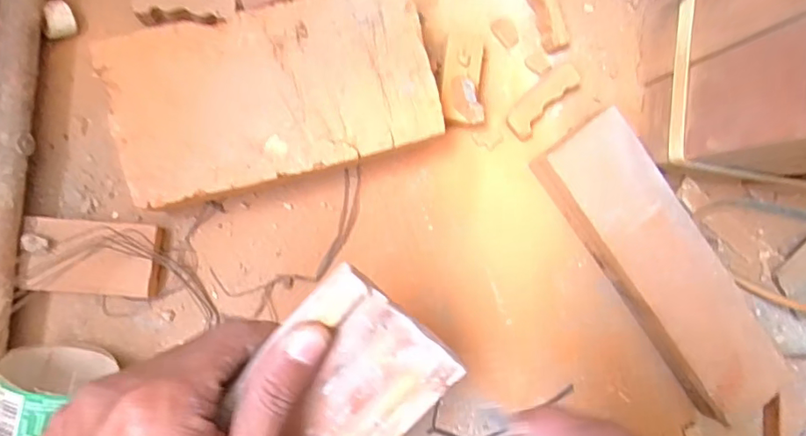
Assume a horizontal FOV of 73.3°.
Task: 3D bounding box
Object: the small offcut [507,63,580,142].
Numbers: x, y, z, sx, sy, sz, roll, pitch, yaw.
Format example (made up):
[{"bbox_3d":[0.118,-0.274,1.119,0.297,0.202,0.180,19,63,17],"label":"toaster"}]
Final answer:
[{"bbox_3d":[0.100,-0.083,0.391,0.063,0.016,0.021,-45,95,-7],"label":"small offcut"}]

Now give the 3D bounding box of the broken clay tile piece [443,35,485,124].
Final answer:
[{"bbox_3d":[0.041,-0.094,0.375,0.026,0.024,0.058,2,88,-8],"label":"broken clay tile piece"}]

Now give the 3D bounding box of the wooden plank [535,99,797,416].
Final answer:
[{"bbox_3d":[0.181,0.033,0.388,0.066,0.041,0.222,-36,94,-8],"label":"wooden plank"}]

